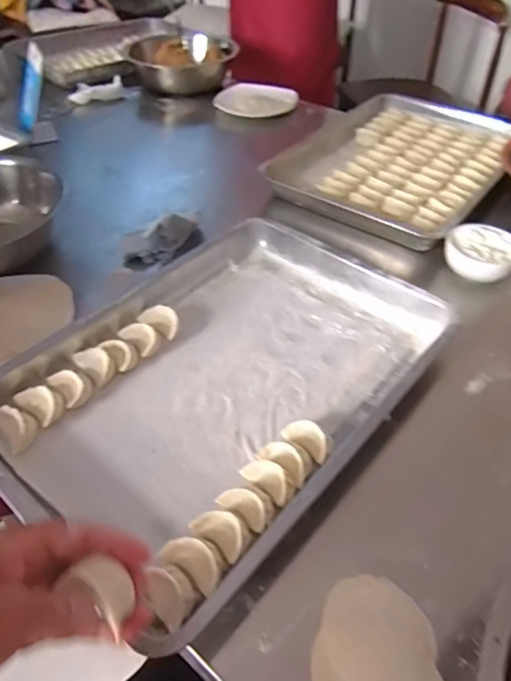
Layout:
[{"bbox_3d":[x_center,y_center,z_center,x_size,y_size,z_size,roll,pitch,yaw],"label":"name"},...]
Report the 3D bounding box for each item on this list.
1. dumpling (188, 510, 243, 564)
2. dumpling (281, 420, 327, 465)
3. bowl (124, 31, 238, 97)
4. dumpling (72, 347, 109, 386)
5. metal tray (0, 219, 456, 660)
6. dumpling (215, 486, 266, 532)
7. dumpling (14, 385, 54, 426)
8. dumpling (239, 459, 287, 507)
[{"bbox_3d":[-0.029,0.171,0.439,0.048,0.026,0.030,29,53,26],"label":"dumpling"},{"bbox_3d":[0.053,0.102,0.507,0.049,0.028,0.027,30,53,26],"label":"dumpling"},{"bbox_3d":[-0.188,-0.715,1.268,0.276,0.102,0.232,-6,46,-5],"label":"bowl"},{"bbox_3d":[-0.185,0.026,0.576,0.050,0.017,0.030,35,56,30],"label":"dumpling"},{"bbox_3d":[-0.032,0.030,0.563,0.347,0.050,0.483,31,54,27],"label":"metal tray"},{"bbox_3d":[-0.009,0.154,0.455,0.051,0.026,0.024,30,53,26],"label":"dumpling"},{"bbox_3d":[-0.230,0.070,0.536,0.052,0.021,0.031,27,52,24],"label":"dumpling"},{"bbox_3d":[0.013,0.134,0.474,0.052,0.027,0.026,35,56,29],"label":"dumpling"}]

